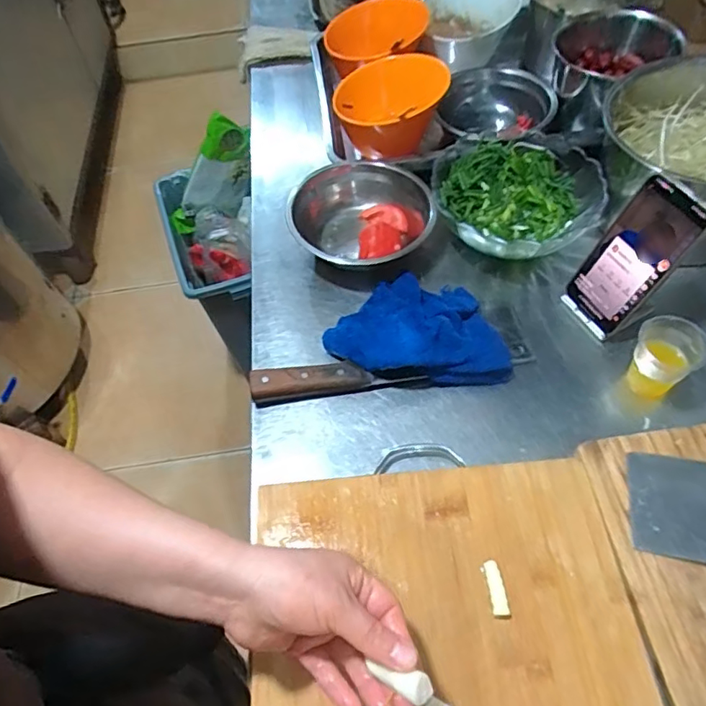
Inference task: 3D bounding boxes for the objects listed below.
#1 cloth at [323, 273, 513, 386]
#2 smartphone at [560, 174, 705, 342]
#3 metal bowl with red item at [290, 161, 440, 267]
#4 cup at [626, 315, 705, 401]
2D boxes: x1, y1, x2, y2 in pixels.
[{"bbox_3d":[0.067,-0.032,0.574,0.181,0.047,0.124,1,58,5],"label":"cloth"},{"bbox_3d":[0.273,-0.089,0.539,0.010,0.157,0.070,-12,53,-37],"label":"smartphone"},{"bbox_3d":[0.012,-0.154,0.643,0.155,0.056,0.146,-2,58,3],"label":"metal bowl with red item"},{"bbox_3d":[0.295,0.006,0.523,0.060,0.070,0.062,30,65,21],"label":"cup"}]

